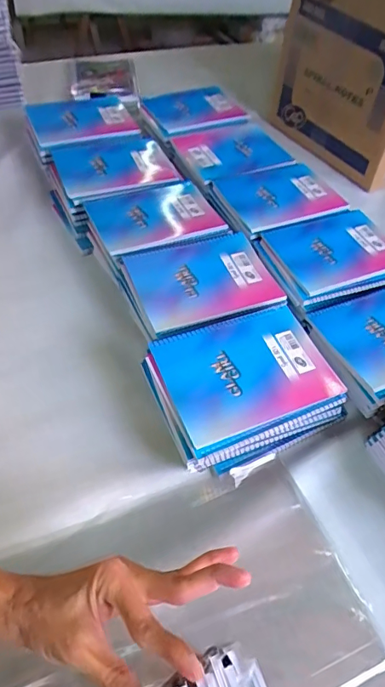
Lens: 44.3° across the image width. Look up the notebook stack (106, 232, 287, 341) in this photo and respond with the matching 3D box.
[{"bbox_3d":[0.013,-0.074,0.705,0.214,0.068,0.172,-14,54,-16],"label":"notebook stack"}]

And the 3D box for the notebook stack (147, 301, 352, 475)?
[{"bbox_3d":[0.062,0.054,0.590,0.209,0.071,0.159,-17,52,-18],"label":"notebook stack"}]

